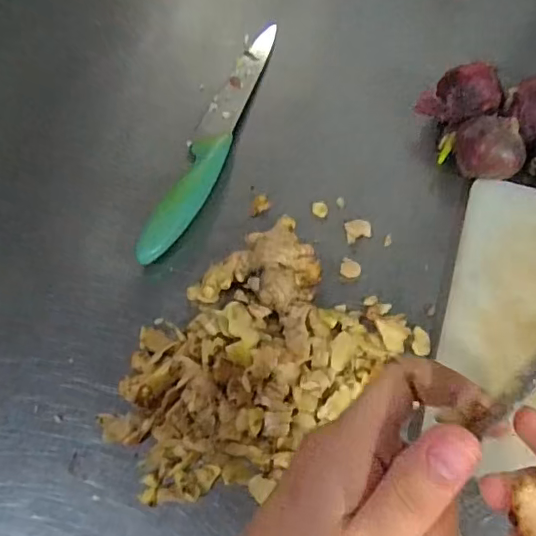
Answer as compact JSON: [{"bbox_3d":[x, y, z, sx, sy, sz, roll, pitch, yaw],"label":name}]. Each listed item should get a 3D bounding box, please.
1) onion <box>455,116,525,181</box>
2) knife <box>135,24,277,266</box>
[{"bbox_3d":[0.182,-0.095,0.462,0.055,0.053,0.043,30,65,17],"label":"onion"},{"bbox_3d":[-0.044,-0.130,0.497,0.033,0.019,0.296,13,61,9],"label":"knife"}]

